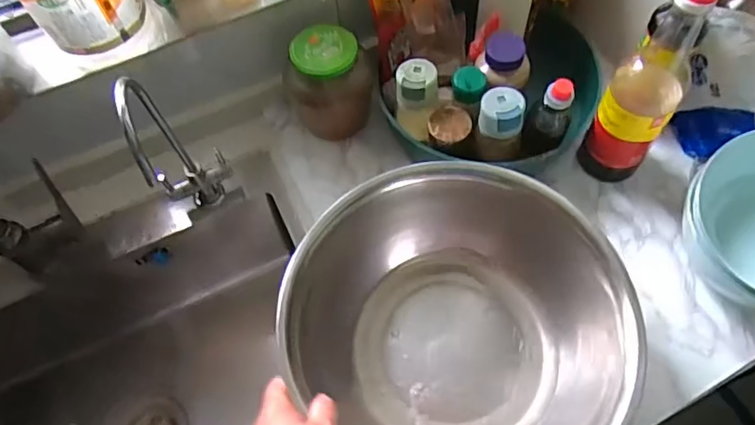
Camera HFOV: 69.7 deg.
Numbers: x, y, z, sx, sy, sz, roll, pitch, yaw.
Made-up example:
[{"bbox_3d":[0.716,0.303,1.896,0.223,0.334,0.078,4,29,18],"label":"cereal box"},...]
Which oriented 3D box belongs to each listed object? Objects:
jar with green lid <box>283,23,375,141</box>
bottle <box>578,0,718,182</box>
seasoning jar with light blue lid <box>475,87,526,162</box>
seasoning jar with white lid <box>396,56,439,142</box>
[{"bbox_3d":[-0.058,-0.170,0.713,0.099,0.138,0.086,12,63,10],"label":"jar with green lid"},{"bbox_3d":[0.297,-0.140,0.595,0.072,0.286,0.080,31,68,19],"label":"bottle"},{"bbox_3d":[0.142,-0.098,0.623,0.053,0.075,0.052,10,63,9],"label":"seasoning jar with light blue lid"},{"bbox_3d":[0.049,-0.132,0.676,0.049,0.122,0.045,-2,62,3],"label":"seasoning jar with white lid"}]

